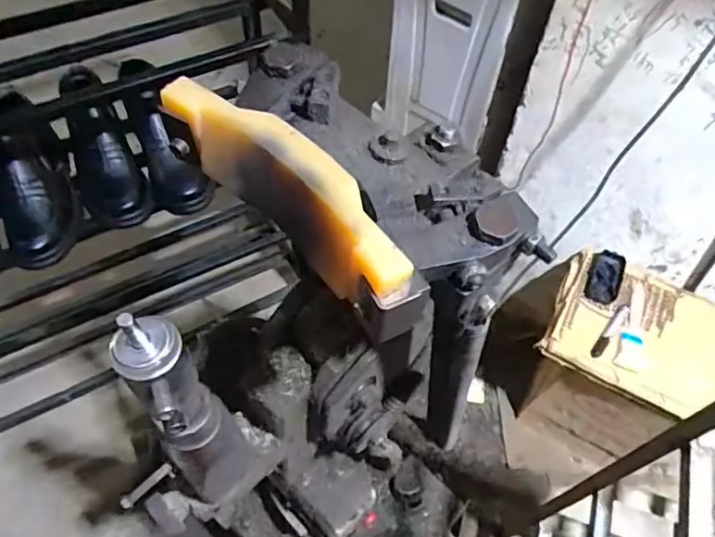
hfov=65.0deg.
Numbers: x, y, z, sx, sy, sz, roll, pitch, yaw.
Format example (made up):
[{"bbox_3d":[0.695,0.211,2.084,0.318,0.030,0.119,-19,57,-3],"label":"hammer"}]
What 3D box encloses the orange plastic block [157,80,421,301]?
[{"bbox_3d":[-0.045,-0.050,0.351,0.206,0.045,0.054,39,64,20],"label":"orange plastic block"}]

